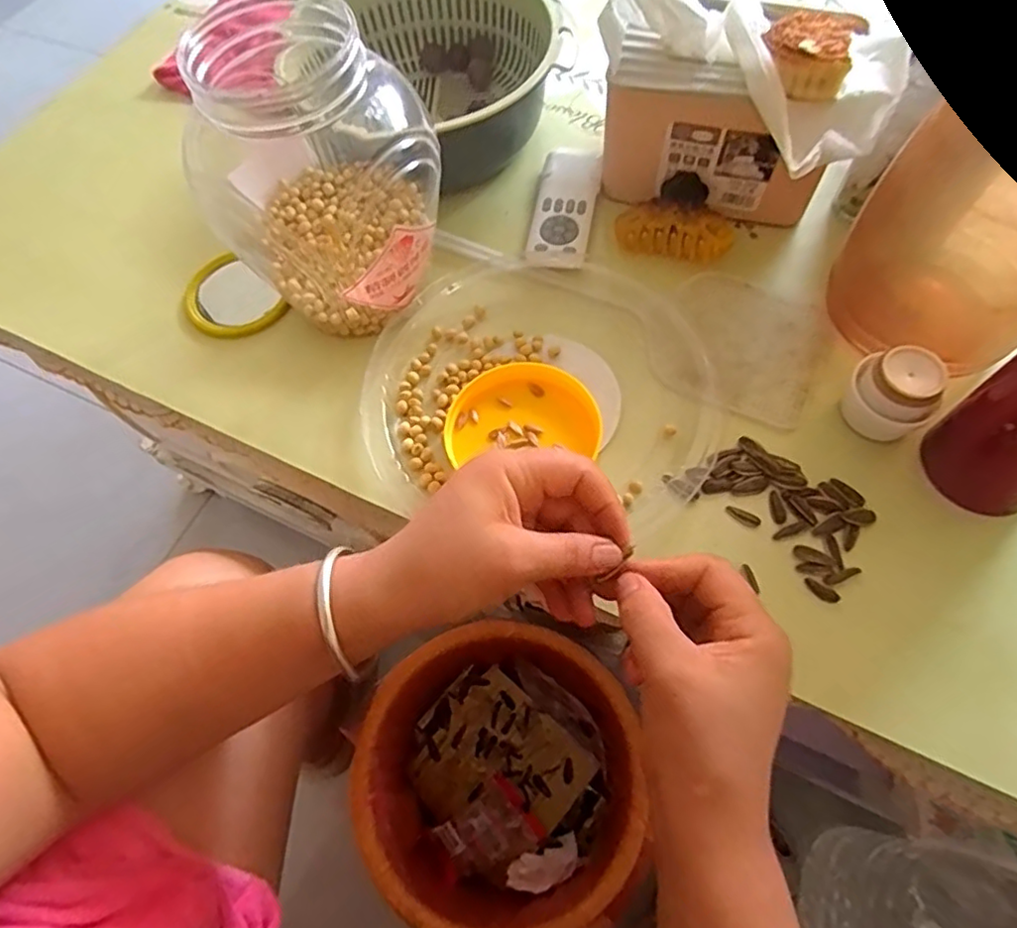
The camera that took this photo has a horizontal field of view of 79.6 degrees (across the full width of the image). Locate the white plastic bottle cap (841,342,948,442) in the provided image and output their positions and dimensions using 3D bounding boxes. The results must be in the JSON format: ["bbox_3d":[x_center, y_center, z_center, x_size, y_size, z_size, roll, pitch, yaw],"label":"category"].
[{"bbox_3d":[0.235,-0.042,0.376,0.042,0.049,0.045,6,64,6],"label":"white plastic bottle cap"}]

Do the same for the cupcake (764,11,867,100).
[{"bbox_3d":[0.187,-0.257,0.379,0.055,0.024,0.056,27,69,16],"label":"cupcake"}]

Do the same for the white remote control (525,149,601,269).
[{"bbox_3d":[0.045,-0.208,0.486,0.047,0.010,0.135,9,66,8],"label":"white remote control"}]

